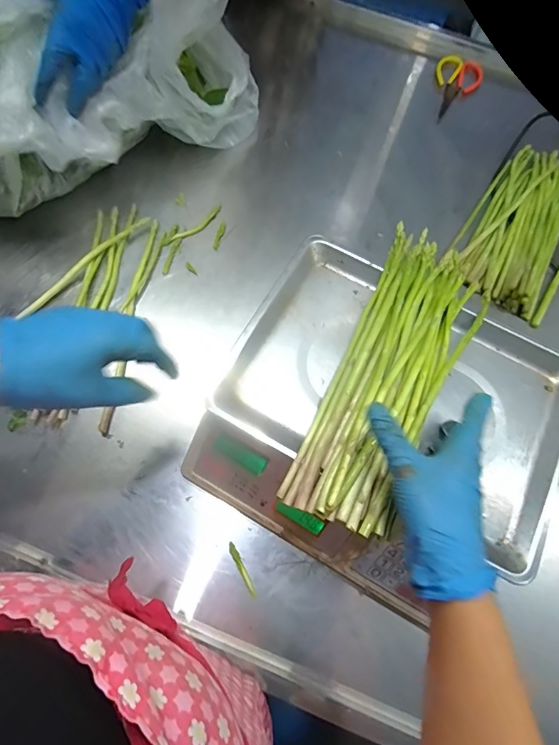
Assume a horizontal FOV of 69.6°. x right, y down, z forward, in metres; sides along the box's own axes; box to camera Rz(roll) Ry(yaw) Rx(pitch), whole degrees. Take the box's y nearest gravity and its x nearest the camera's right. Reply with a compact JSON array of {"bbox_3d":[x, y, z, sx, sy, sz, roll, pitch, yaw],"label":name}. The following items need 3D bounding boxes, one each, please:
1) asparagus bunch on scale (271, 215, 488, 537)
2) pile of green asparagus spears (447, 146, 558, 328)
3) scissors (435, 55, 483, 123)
[{"bbox_3d":[0.116,-0.004,0.395,0.113,0.037,0.316,27,68,8],"label":"asparagus bunch on scale"},{"bbox_3d":[0.395,-0.237,0.628,0.167,0.031,0.309,34,70,10],"label":"pile of green asparagus spears"},{"bbox_3d":[0.325,-0.527,0.745,0.083,0.012,0.172,20,68,5],"label":"scissors"}]

